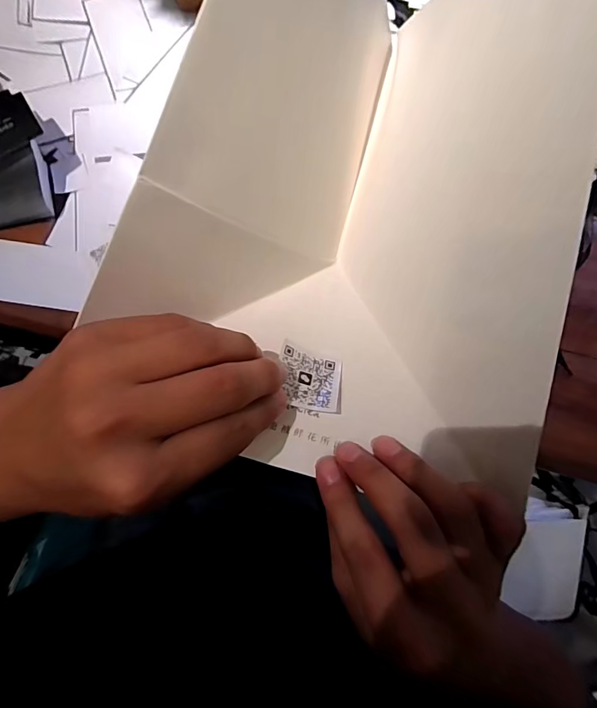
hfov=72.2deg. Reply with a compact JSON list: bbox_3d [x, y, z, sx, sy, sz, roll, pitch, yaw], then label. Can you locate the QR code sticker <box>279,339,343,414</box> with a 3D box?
[{"bbox_3d":[0.008,0.015,0.242,0.040,0.006,0.038,14,58,-7],"label":"QR code sticker"}]

